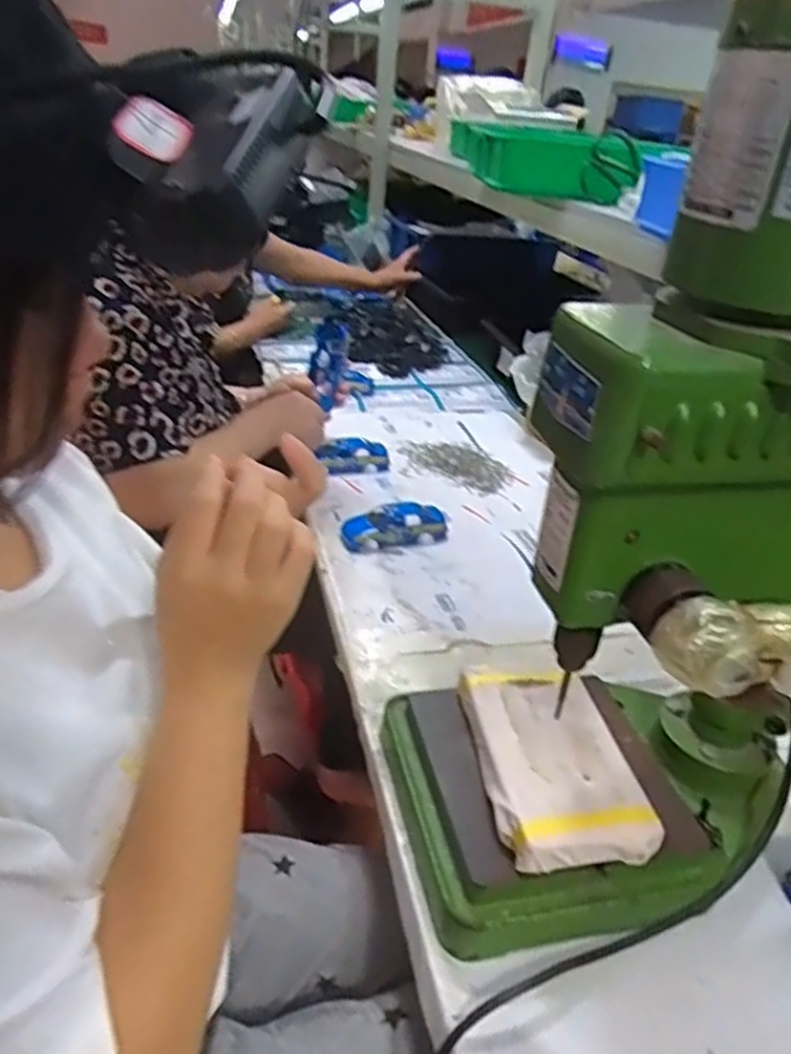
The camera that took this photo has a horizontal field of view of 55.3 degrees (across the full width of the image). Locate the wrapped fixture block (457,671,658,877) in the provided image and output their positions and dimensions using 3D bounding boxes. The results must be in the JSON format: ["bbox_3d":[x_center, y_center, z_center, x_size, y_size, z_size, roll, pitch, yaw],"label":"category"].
[{"bbox_3d":[0.113,0.167,0.562,0.104,0.033,0.172,0,31,-11],"label":"wrapped fixture block"}]

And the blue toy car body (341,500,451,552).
[{"bbox_3d":[0.000,-0.002,0.947,0.129,0.029,0.068,-4,32,-18],"label":"blue toy car body"}]

